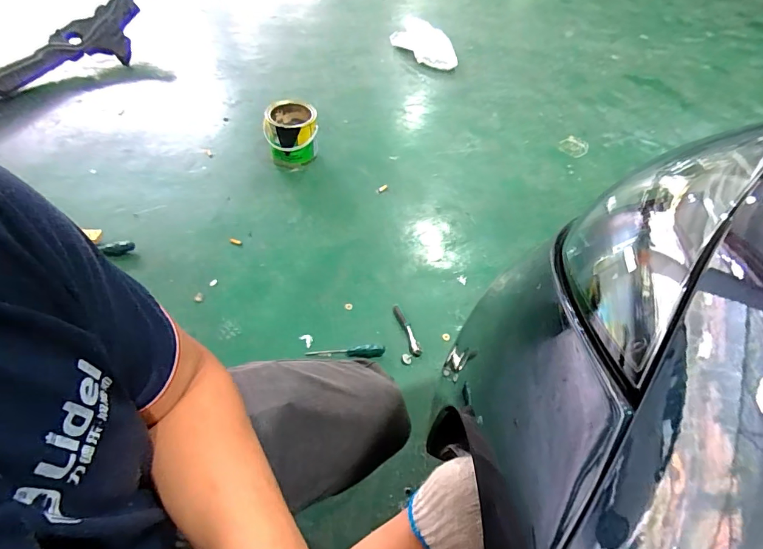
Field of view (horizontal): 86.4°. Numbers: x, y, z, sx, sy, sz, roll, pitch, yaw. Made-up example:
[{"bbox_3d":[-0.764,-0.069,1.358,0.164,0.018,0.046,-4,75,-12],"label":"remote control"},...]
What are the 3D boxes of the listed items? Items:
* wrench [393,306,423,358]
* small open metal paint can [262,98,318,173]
[{"bbox_3d":[0.064,0.138,1.009,0.030,0.022,0.148,-12,55,-15],"label":"wrench"},{"bbox_3d":[-0.299,-0.464,1.354,0.169,0.148,0.184,-12,55,-15],"label":"small open metal paint can"}]

